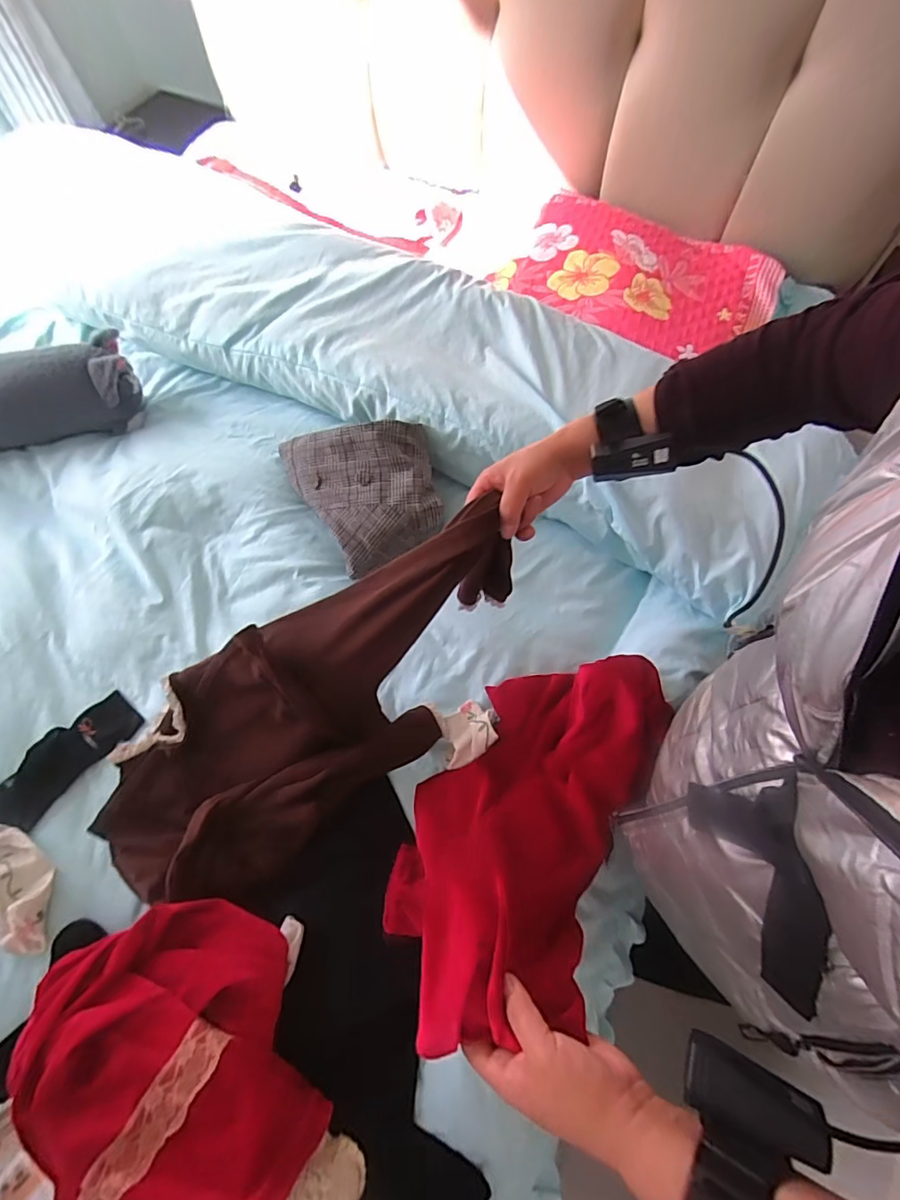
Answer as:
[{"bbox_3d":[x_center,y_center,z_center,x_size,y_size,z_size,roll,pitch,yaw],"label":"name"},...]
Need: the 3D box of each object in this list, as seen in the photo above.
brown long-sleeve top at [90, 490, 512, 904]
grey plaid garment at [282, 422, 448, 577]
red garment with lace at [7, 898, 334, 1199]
[{"bbox_3d":[-0.150,0.122,0.619,0.601,0.185,0.218,-44,67,18],"label":"brown long-sleeve top"},{"bbox_3d":[-0.126,-0.186,0.801,0.206,0.130,0.247,-27,68,-9],"label":"grey plaid garment"},{"bbox_3d":[-0.261,0.458,0.492,0.257,0.067,0.331,-43,71,-15],"label":"red garment with lace"}]

